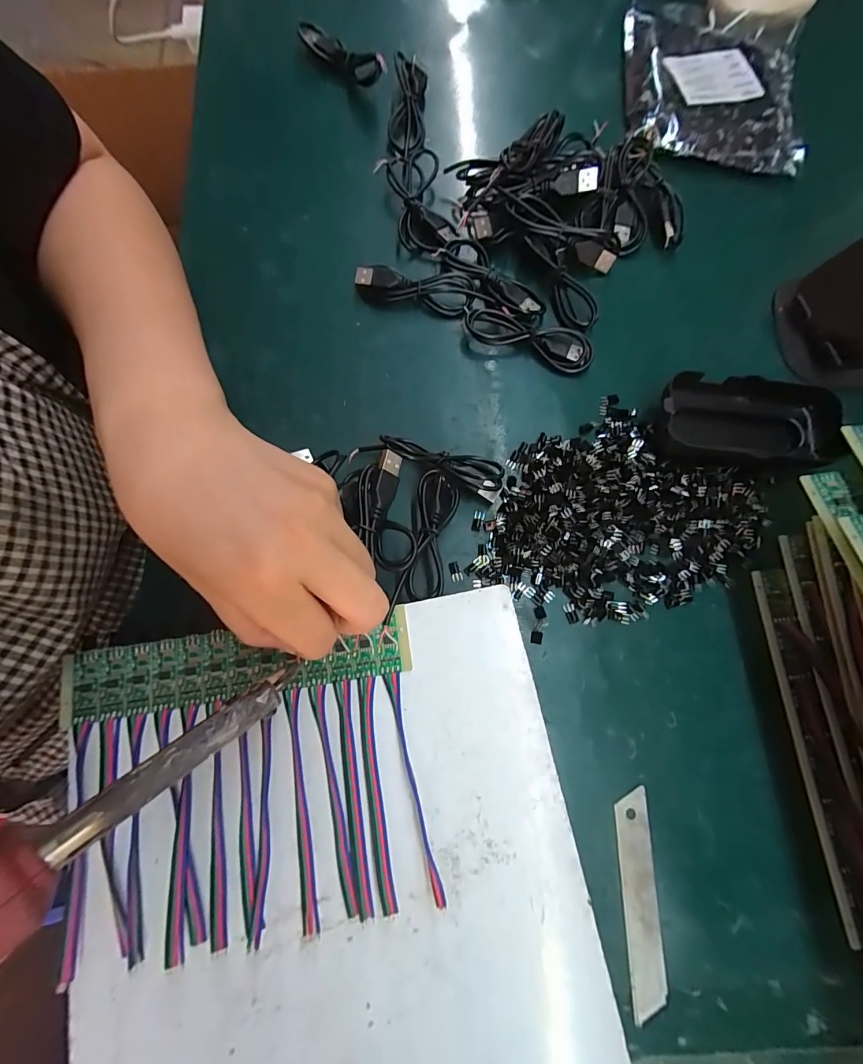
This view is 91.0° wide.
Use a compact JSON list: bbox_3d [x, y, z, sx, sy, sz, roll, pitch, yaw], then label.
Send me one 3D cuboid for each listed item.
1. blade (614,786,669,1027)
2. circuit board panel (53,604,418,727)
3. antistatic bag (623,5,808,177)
[{"bbox_3d":[0.108,0.190,0.219,0.019,0.004,0.098,0,77,-1],"label":"blade"},{"bbox_3d":[-0.094,0.065,0.208,0.164,0.004,0.035,-5,76,-4],"label":"circuit board panel"},{"bbox_3d":[0.234,-0.378,0.347,0.144,0.017,0.170,12,77,1],"label":"antistatic bag"}]

